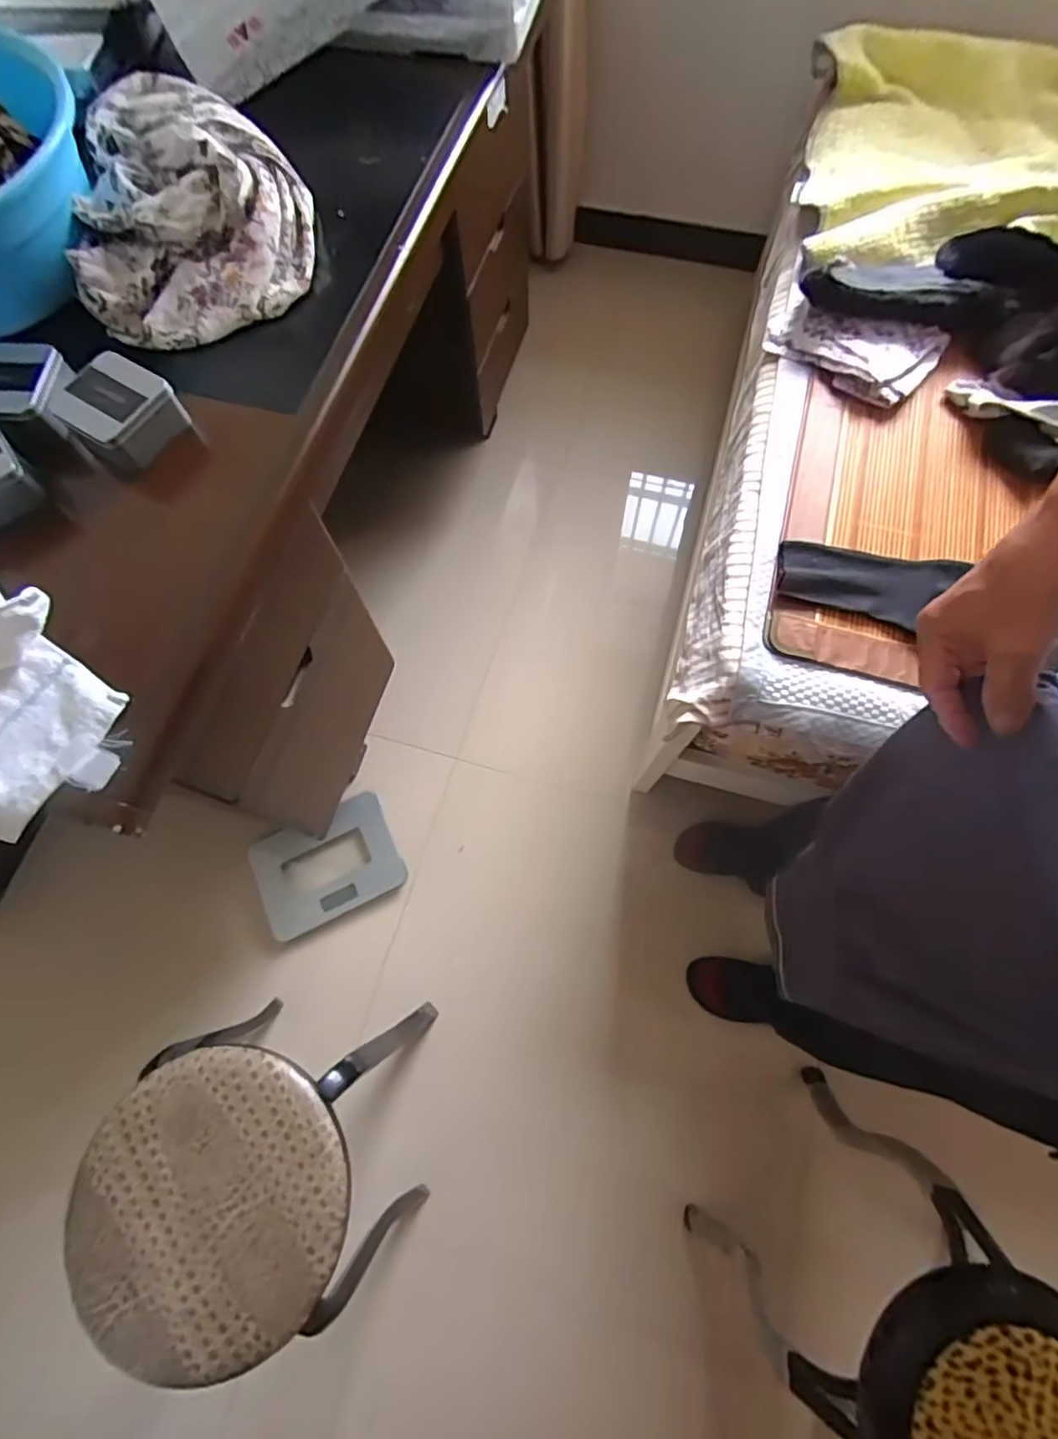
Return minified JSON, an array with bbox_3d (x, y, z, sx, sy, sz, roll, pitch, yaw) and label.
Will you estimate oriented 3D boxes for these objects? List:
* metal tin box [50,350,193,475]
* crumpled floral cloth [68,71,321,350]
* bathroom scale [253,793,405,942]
[{"bbox_3d":[-0.397,-0.299,0.589,0.091,0.050,0.095,36,76,13],"label":"metal tin box"},{"bbox_3d":[-0.381,-0.583,0.662,0.255,0.086,0.342,-21,71,-5],"label":"crumpled floral cloth"},{"bbox_3d":[-0.397,0.289,1.200,0.265,0.033,0.202,-24,84,-19],"label":"bathroom scale"}]

